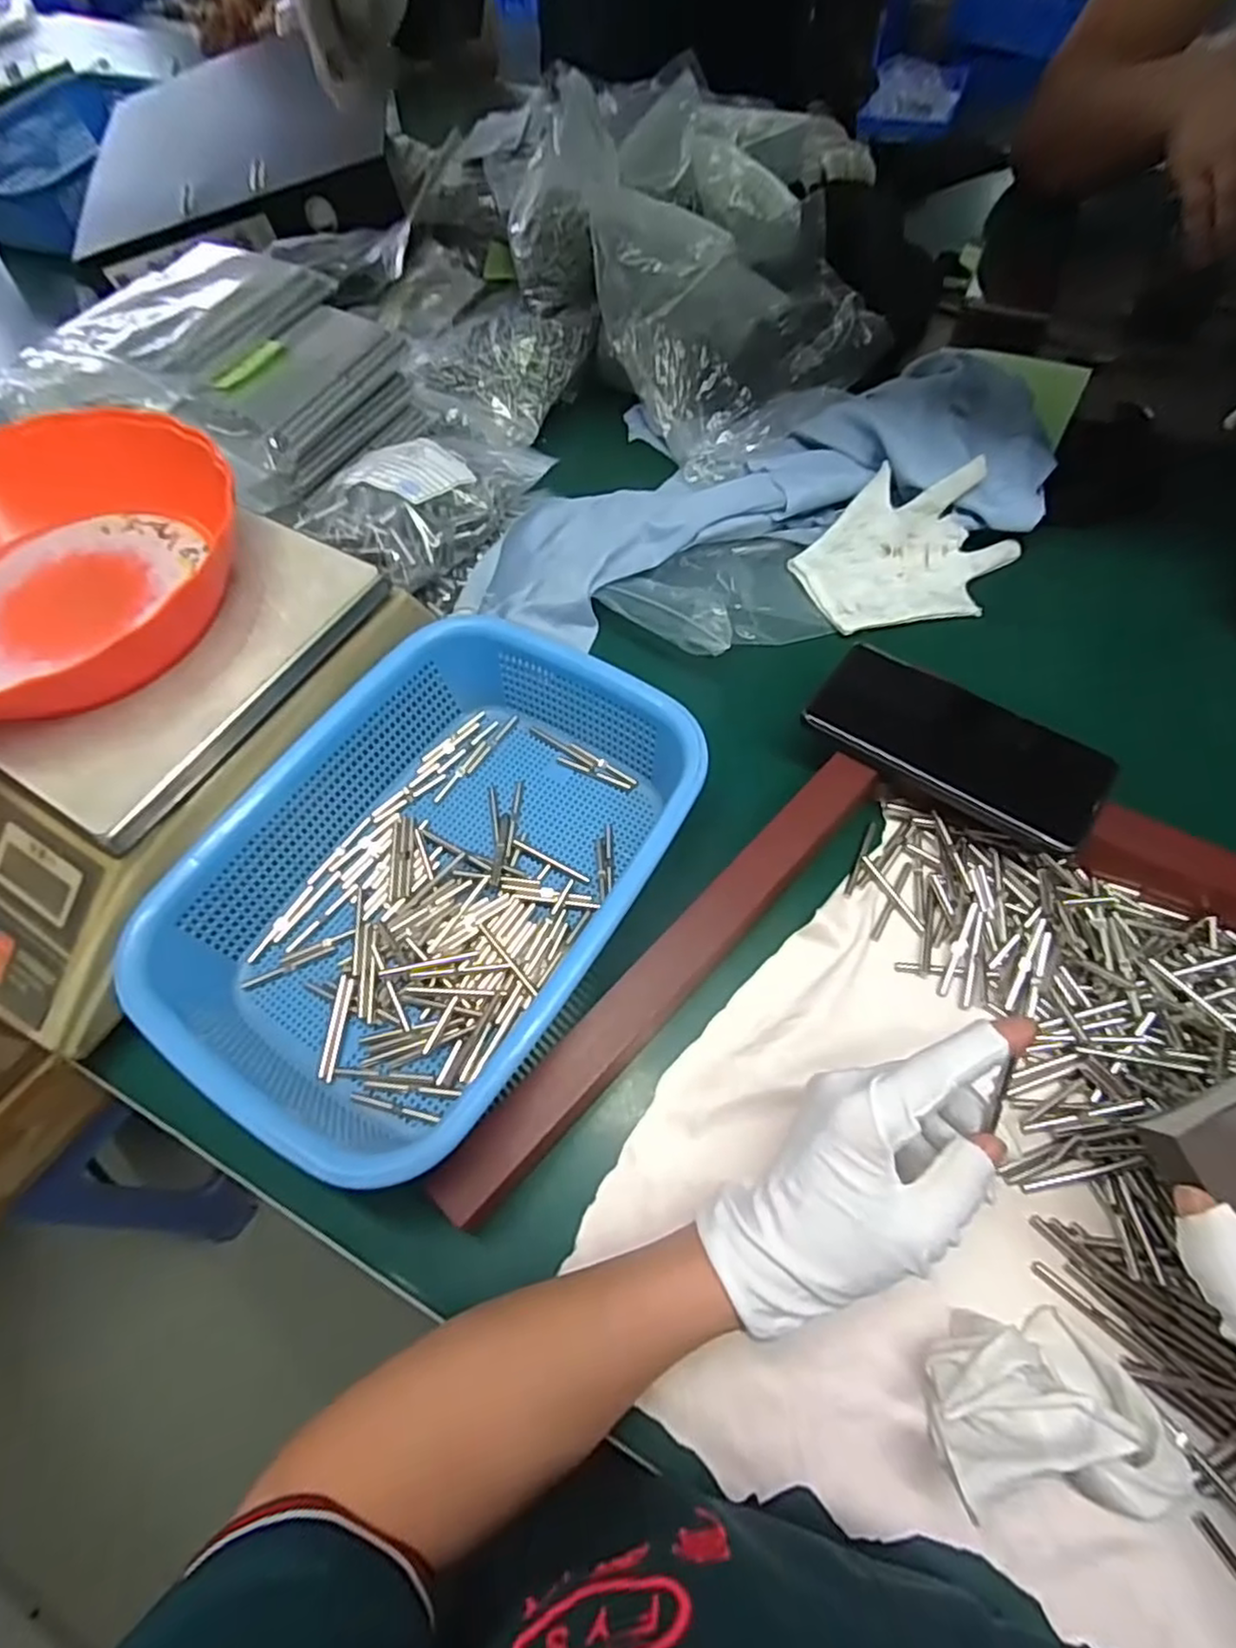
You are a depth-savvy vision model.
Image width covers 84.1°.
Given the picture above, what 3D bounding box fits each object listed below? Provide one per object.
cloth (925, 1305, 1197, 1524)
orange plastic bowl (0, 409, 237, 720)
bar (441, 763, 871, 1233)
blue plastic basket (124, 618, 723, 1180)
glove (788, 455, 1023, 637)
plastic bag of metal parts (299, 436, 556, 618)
[{"bbox_3d":[0.170,0.228,0.266,0.091,0.042,0.056,2,63,5],"label":"cloth"},{"bbox_3d":[-0.304,-0.134,0.373,0.206,0.058,0.183,-25,64,-8],"label":"orange plastic bowl"},{"bbox_3d":[0.032,0.075,0.364,0.033,0.033,0.310,40,72,21],"label":"bar"},{"bbox_3d":[-0.101,0.028,0.382,0.208,0.070,0.285,29,69,17],"label":"blue plastic basket"},{"bbox_3d":[0.211,-0.200,0.495,0.146,0.048,0.120,-32,66,-12],"label":"glove"},{"bbox_3d":[-0.142,-0.239,0.509,0.121,0.062,0.155,26,68,16],"label":"plastic bag of metal parts"}]

